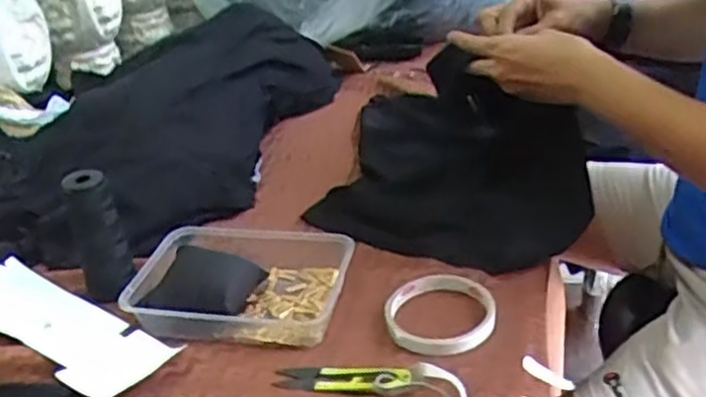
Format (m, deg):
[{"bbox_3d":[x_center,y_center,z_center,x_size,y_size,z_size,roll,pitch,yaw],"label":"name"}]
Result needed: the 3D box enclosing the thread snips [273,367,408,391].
[{"bbox_3d":[-0.008,0.126,0.511,0.098,0.015,0.021,3,26,11],"label":"thread snips"}]

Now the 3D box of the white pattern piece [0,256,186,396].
[{"bbox_3d":[-0.247,0.104,0.583,0.221,0.008,0.072,19,40,30],"label":"white pattern piece"}]

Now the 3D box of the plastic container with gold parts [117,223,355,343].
[{"bbox_3d":[-0.097,0.069,0.604,0.172,0.042,0.127,3,26,12],"label":"plastic container with gold parts"}]

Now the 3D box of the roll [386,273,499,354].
[{"bbox_3d":[0.070,0.091,0.563,0.083,0.019,0.089,-2,25,1],"label":"roll"}]

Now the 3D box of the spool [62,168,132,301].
[{"bbox_3d":[-0.218,0.029,0.607,0.037,0.109,0.027,-23,34,-26],"label":"spool"}]

